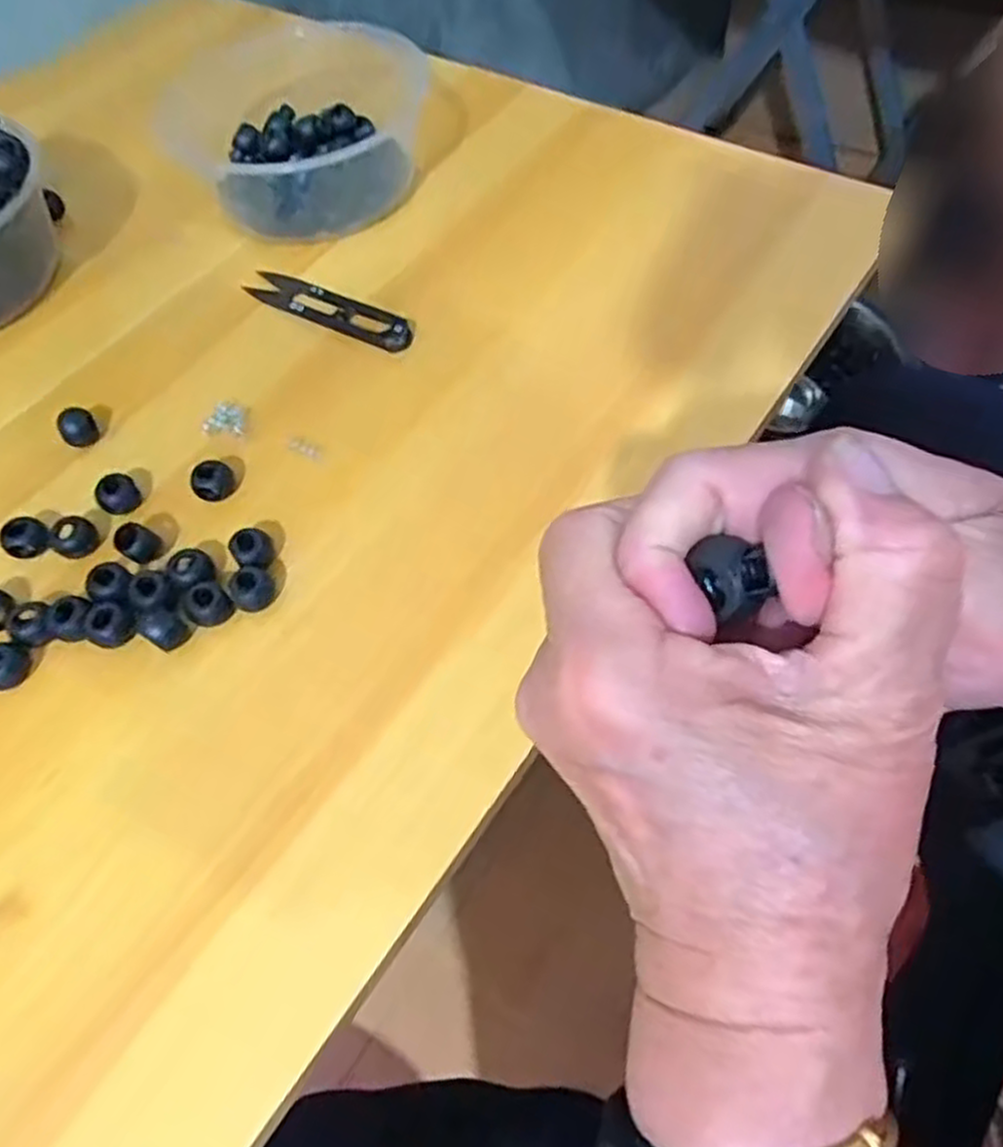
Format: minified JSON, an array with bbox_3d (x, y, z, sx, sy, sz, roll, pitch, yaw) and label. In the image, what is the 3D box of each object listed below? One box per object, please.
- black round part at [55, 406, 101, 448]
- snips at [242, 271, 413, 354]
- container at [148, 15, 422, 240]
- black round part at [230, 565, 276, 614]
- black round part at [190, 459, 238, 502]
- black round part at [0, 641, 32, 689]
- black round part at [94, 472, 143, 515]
[{"bbox_3d":[-0.191,-0.065,0.349,0.016,0.015,0.013,-35,62,-17],"label":"black round part"},{"bbox_3d":[-0.086,-0.133,0.384,0.097,0.006,0.023,25,63,18],"label":"snips"},{"bbox_3d":[-0.120,-0.255,0.441,0.146,0.035,0.154,2,58,5],"label":"container"},{"bbox_3d":[-0.096,0.007,0.301,0.016,0.013,0.017,-2,58,3],"label":"black round part"},{"bbox_3d":[-0.122,-0.039,0.328,0.017,0.012,0.015,-35,62,-17],"label":"black round part"},{"bbox_3d":[-0.185,0.034,0.290,0.012,0.016,0.017,22,62,16],"label":"black round part"},{"bbox_3d":[-0.162,-0.034,0.328,0.017,0.014,0.012,-40,64,-19],"label":"black round part"}]

